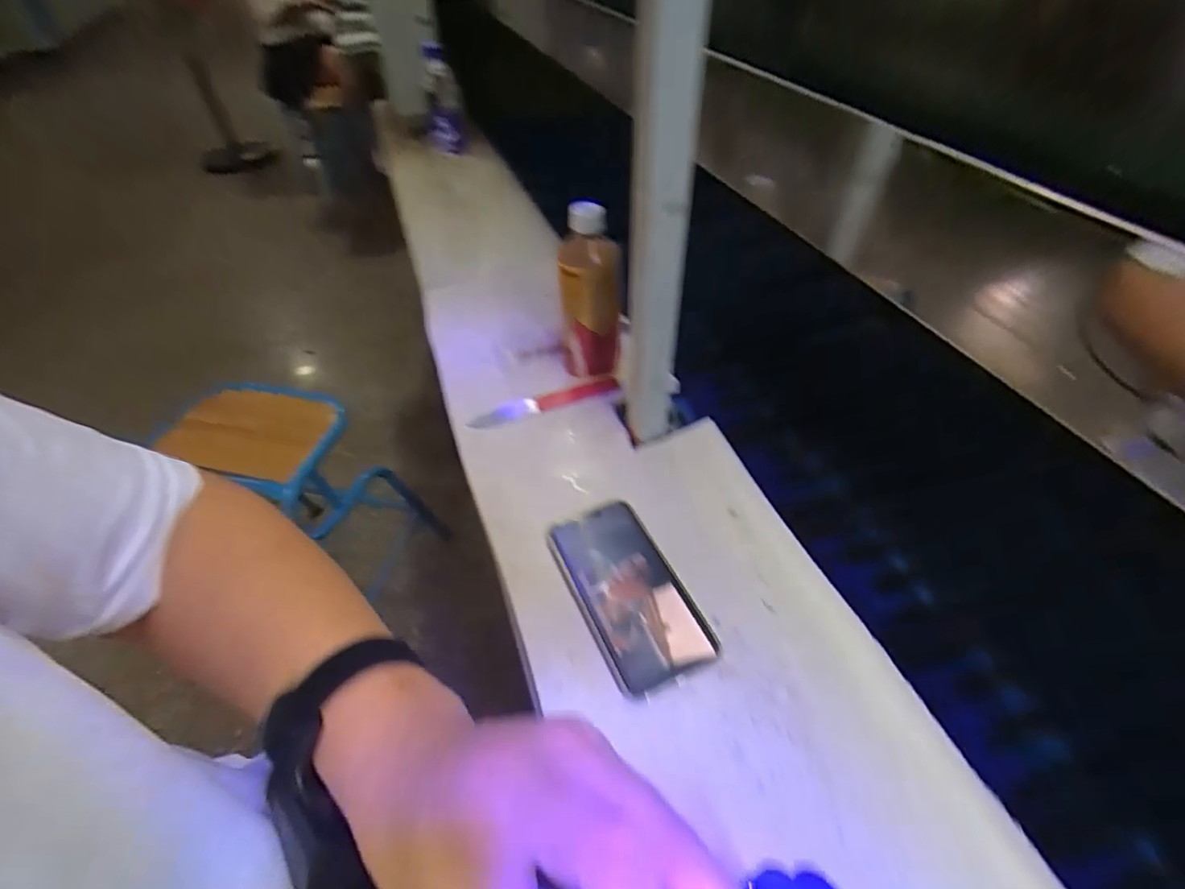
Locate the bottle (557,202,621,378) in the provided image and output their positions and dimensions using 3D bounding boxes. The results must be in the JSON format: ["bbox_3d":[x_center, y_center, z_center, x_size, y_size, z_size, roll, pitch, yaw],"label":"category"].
[{"bbox_3d":[-0.003,-0.157,0.588,0.064,0.190,0.058,-1,46,2],"label":"bottle"}]

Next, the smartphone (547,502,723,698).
[{"bbox_3d":[0.029,0.116,0.441,0.078,0.009,0.159,-21,49,-17],"label":"smartphone"}]

